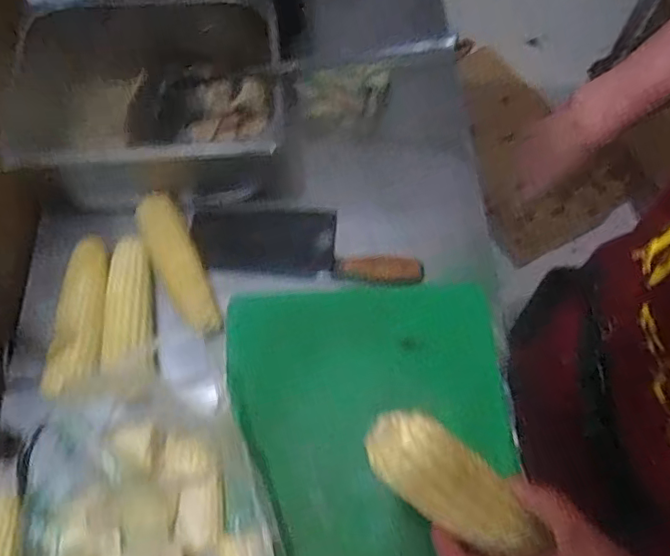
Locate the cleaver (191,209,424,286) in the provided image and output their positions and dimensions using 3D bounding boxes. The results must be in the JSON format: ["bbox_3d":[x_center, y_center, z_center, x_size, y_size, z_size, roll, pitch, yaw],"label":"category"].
[{"bbox_3d":[-0.040,-0.047,0.759,0.298,0.024,0.110,3,65,2],"label":"cleaver"}]

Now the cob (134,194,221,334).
[{"bbox_3d":[-0.194,-0.012,0.708,0.054,0.046,0.191,-24,67,-11],"label":"cob"}]

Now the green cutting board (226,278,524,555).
[{"bbox_3d":[0.048,0.223,0.617,0.310,0.030,0.458,-1,68,-7],"label":"green cutting board"}]

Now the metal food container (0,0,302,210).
[{"bbox_3d":[-0.245,-0.217,0.747,0.371,0.151,0.249,-10,65,-4],"label":"metal food container"}]

